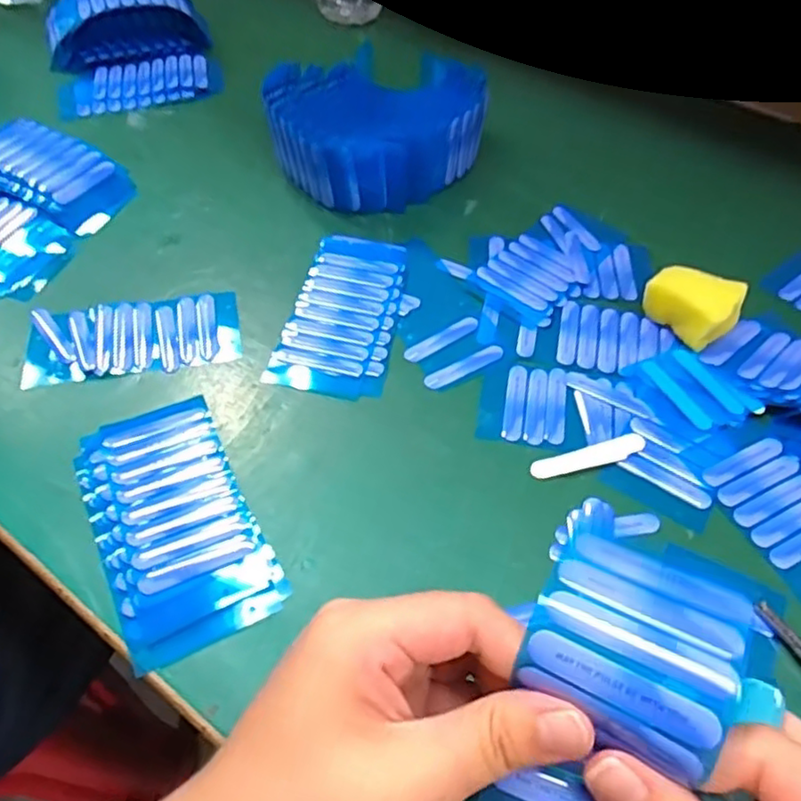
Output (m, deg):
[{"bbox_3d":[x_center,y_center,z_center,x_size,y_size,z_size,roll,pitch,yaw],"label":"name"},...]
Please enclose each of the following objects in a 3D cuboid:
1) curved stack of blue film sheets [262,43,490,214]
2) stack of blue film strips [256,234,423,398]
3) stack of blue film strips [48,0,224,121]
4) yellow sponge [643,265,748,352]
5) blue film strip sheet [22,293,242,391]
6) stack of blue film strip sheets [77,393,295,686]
[{"bbox_3d":[-0.014,-0.192,0.464,0.146,0.054,0.117,-4,54,-4],"label":"curved stack of blue film sheets"},{"bbox_3d":[-0.031,-0.054,0.396,0.066,0.006,0.126,11,54,7],"label":"stack of blue film strips"},{"bbox_3d":[-0.226,-0.302,0.542,0.134,0.049,0.132,-18,56,-13],"label":"stack of blue film strips"},{"bbox_3d":[0.174,-0.058,0.389,0.049,0.028,0.049,37,61,23],"label":"yellow sponge"},{"bbox_3d":[-0.155,-0.037,0.380,0.117,0.004,0.054,-8,54,-6],"label":"blue film strip sheet"},{"bbox_3d":[-0.110,0.053,0.312,0.070,0.012,0.131,-23,57,-17],"label":"stack of blue film strip sheets"}]

